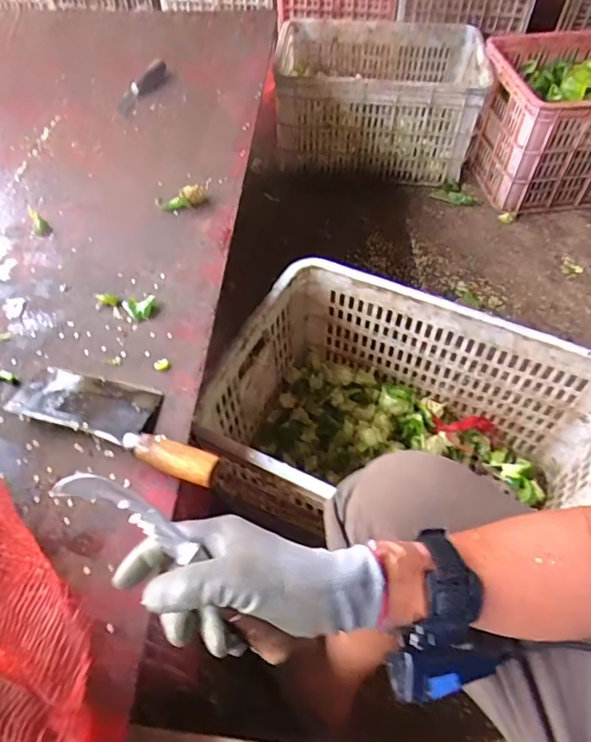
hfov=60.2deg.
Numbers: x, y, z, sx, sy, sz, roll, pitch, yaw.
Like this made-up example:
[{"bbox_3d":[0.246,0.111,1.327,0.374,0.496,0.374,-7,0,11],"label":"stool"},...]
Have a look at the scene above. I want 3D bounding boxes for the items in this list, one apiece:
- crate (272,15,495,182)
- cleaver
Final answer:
[{"bbox_3d":[0.208,-0.727,1.364,0.518,0.247,0.347,5,55,3],"label":"crate"},{"bbox_3d":[-0.189,0.045,0.552,0.248,0.035,0.082,18,57,12],"label":"cleaver"}]

